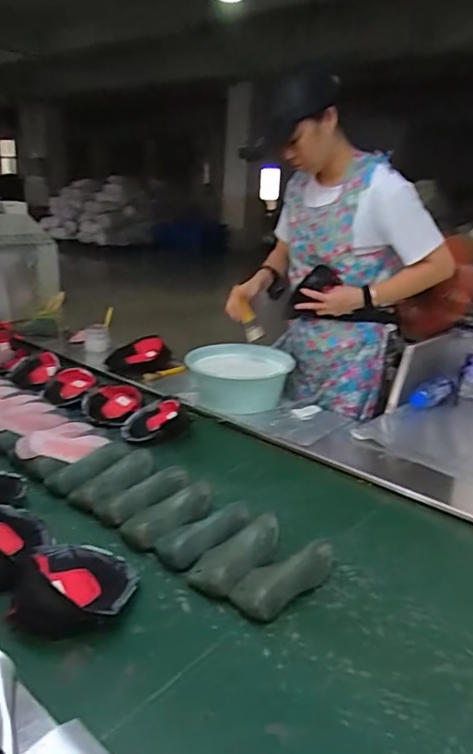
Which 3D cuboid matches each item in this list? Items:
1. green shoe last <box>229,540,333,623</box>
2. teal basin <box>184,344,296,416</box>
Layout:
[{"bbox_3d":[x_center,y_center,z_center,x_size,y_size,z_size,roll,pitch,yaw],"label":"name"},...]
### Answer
[{"bbox_3d":[0.080,0.314,0.850,0.188,0.056,0.084,-15,29,-39],"label":"green shoe last"},{"bbox_3d":[0.017,0.002,1.552,0.296,0.105,0.250,-5,24,-21],"label":"teal basin"}]

